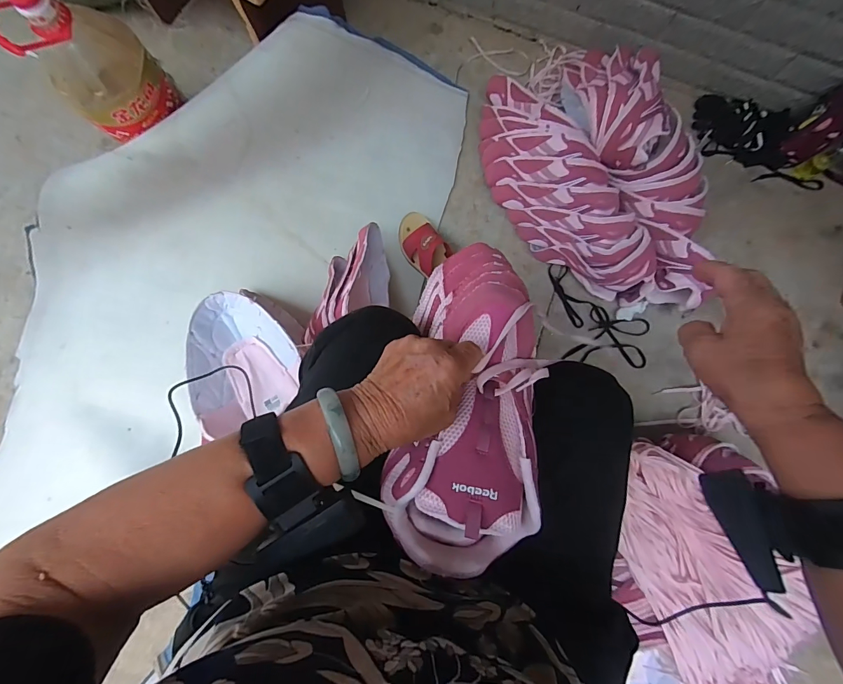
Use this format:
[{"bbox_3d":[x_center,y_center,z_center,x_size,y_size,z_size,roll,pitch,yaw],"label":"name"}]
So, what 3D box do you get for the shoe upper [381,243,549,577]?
[{"bbox_3d":[0.042,0.032,0.352,0.116,0.080,0.309,7,64,0],"label":"shoe upper"}]

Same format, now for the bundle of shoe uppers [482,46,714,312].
[{"bbox_3d":[0.340,-0.331,0.768,0.322,0.205,0.599,-27,83,-4],"label":"bundle of shoe uppers"}]

